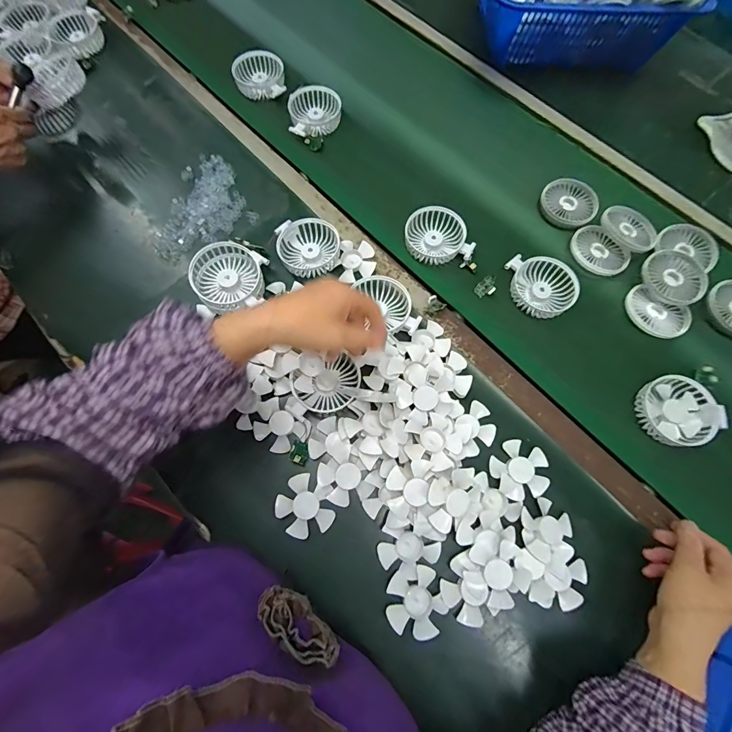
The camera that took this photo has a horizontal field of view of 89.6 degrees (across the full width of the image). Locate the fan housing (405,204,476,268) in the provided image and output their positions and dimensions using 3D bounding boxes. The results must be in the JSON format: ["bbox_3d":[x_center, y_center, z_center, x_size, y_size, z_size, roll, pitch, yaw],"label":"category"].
[{"bbox_3d":[0.111,-0.197,0.560,0.098,0.029,0.085,8,68,2],"label":"fan housing"}]

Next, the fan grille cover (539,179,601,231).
[{"bbox_3d":[0.326,-0.261,0.594,0.086,0.017,0.086,30,73,9],"label":"fan grille cover"}]

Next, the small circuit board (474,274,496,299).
[{"bbox_3d":[0.177,-0.115,0.539,0.024,0.007,0.033,44,98,13],"label":"small circuit board"}]

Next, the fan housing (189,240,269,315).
[{"bbox_3d":[-0.185,-0.125,0.507,0.094,0.048,0.087,0,71,-1],"label":"fan housing"}]

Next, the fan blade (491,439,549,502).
[{"bbox_3d":[0.188,0.126,0.451,0.067,0.009,0.068,0,71,-1],"label":"fan blade"}]

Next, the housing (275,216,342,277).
[{"bbox_3d":[-0.085,-0.174,0.538,0.096,0.030,0.083,38,74,11],"label":"housing"}]

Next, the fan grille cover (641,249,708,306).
[{"bbox_3d":[0.459,-0.135,0.546,0.086,0.014,0.093,39,75,11],"label":"fan grille cover"}]

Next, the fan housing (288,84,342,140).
[{"bbox_3d":[-0.089,-0.444,0.646,0.087,0.038,0.107,-1,71,-2],"label":"fan housing"}]

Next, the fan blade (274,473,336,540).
[{"bbox_3d":[-0.071,0.168,0.438,0.068,0.009,0.066,0,71,-1],"label":"fan blade"}]

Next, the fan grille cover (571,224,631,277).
[{"bbox_3d":[0.356,-0.174,0.563,0.075,0.010,0.086,-42,77,-14],"label":"fan grille cover"}]

